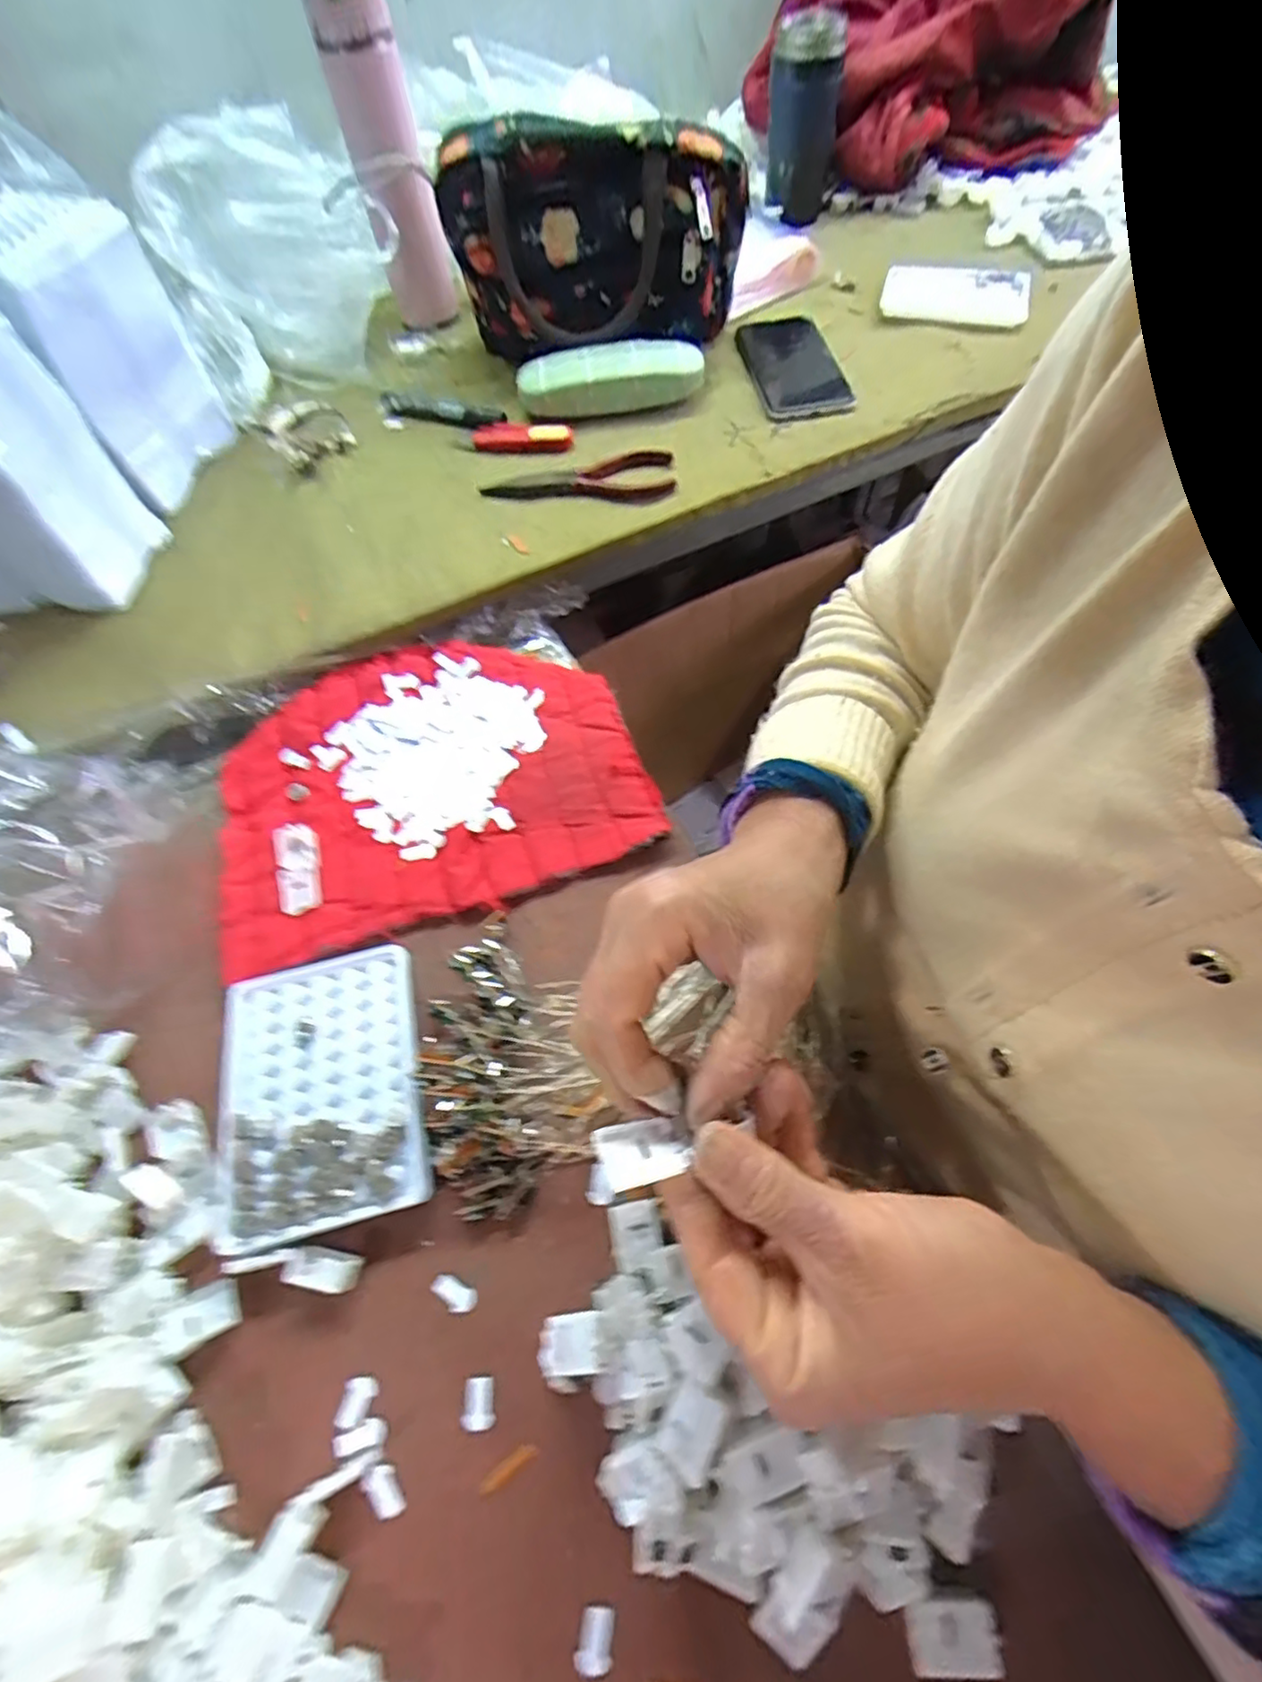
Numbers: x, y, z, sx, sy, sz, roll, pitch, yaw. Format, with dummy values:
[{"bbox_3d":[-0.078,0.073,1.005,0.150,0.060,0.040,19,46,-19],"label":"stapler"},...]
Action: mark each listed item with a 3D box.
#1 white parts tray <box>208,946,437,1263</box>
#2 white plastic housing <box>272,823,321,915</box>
[{"bbox_3d":[-0.158,0.125,0.339,0.099,0.009,0.131,-15,60,-5],"label":"white parts tray"},{"bbox_3d":[-0.204,0.016,0.405,0.024,0.011,0.058,-15,60,-5],"label":"white plastic housing"}]

